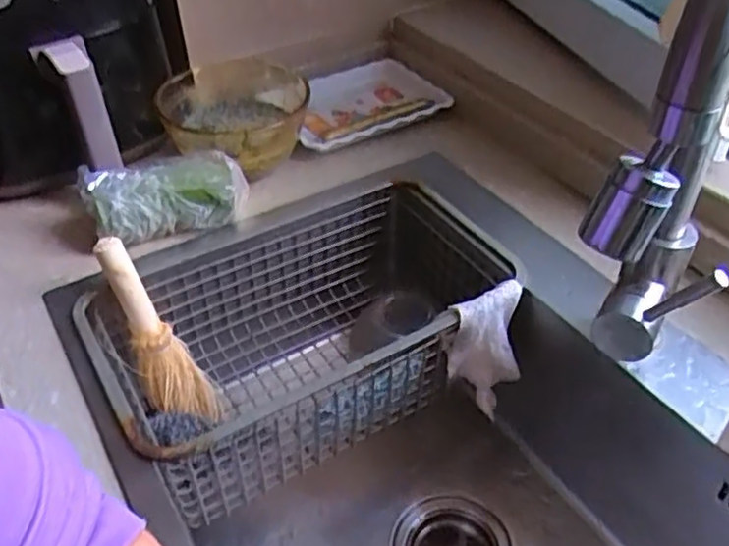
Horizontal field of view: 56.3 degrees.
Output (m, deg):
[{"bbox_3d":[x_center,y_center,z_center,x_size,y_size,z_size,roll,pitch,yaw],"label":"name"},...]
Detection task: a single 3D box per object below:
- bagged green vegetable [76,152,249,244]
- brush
[{"bbox_3d":[-0.193,-0.073,0.681,0.151,0.067,0.062,-19,44,-19],"label":"bagged green vegetable"},{"bbox_3d":[-0.192,0.061,0.631,0.039,0.212,0.063,-1,31,43],"label":"brush"}]

